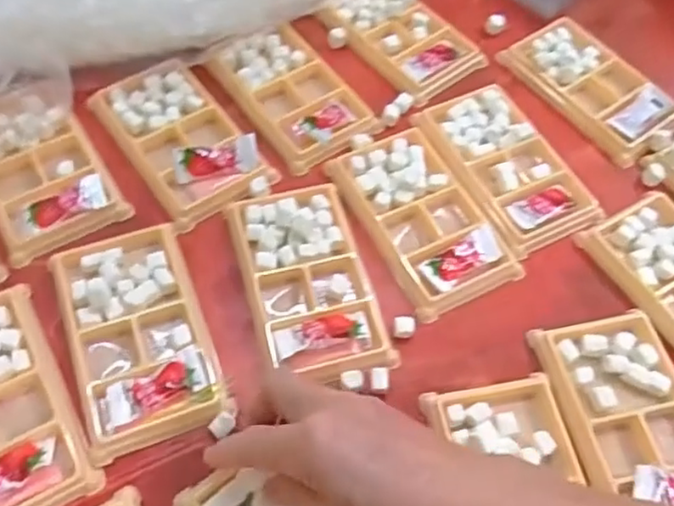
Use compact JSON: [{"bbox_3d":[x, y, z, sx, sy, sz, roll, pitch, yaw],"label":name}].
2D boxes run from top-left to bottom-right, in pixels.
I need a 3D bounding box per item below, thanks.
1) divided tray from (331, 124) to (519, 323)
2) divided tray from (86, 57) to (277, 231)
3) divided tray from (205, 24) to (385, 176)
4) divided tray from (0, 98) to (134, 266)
[{"bbox_3d":[0.058,-0.025,0.446,0.078,0.017,0.133,-25,65,-17],"label":"divided tray"},{"bbox_3d":[-0.113,-0.084,0.465,0.076,0.021,0.131,-30,67,-19],"label":"divided tray"},{"bbox_3d":[-0.033,-0.121,0.495,0.075,0.024,0.125,-29,67,-19],"label":"divided tray"},{"bbox_3d":[-0.207,-0.062,0.448,0.075,0.023,0.132,-26,65,-17],"label":"divided tray"}]

